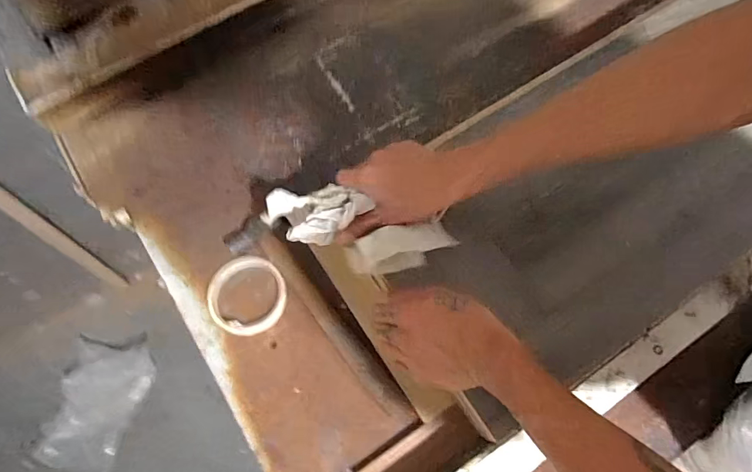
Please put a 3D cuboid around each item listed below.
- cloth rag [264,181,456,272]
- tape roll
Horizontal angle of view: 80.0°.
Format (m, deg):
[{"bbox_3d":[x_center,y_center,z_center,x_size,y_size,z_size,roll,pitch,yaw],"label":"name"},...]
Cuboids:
[{"bbox_3d":[-0.028,-0.004,0.464,0.201,0.054,0.067,18,72,20],"label":"cloth rag"},{"bbox_3d":[-0.153,0.069,0.533,0.091,0.009,0.093,0,72,-2],"label":"tape roll"}]

